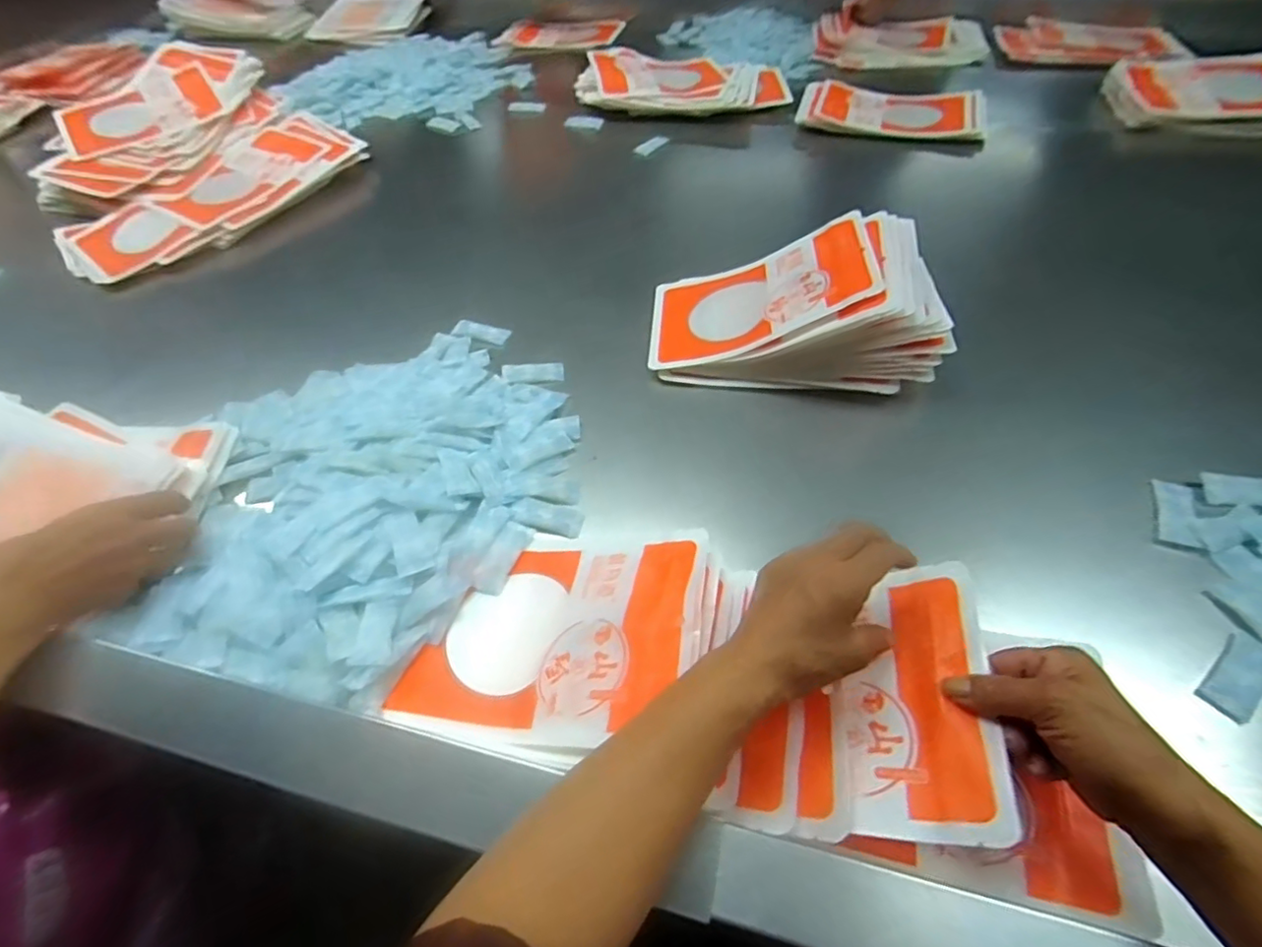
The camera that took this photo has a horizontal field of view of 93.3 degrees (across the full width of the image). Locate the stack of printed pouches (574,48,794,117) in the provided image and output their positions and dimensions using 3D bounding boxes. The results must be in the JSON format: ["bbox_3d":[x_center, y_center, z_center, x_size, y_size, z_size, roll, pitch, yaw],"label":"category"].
[{"bbox_3d":[0.099,-0.717,1.074,0.361,0.048,0.189,9,54,10],"label":"stack of printed pouches"}]

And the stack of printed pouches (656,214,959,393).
[{"bbox_3d":[0.168,-0.187,0.635,0.297,0.105,0.181,9,54,9],"label":"stack of printed pouches"}]

